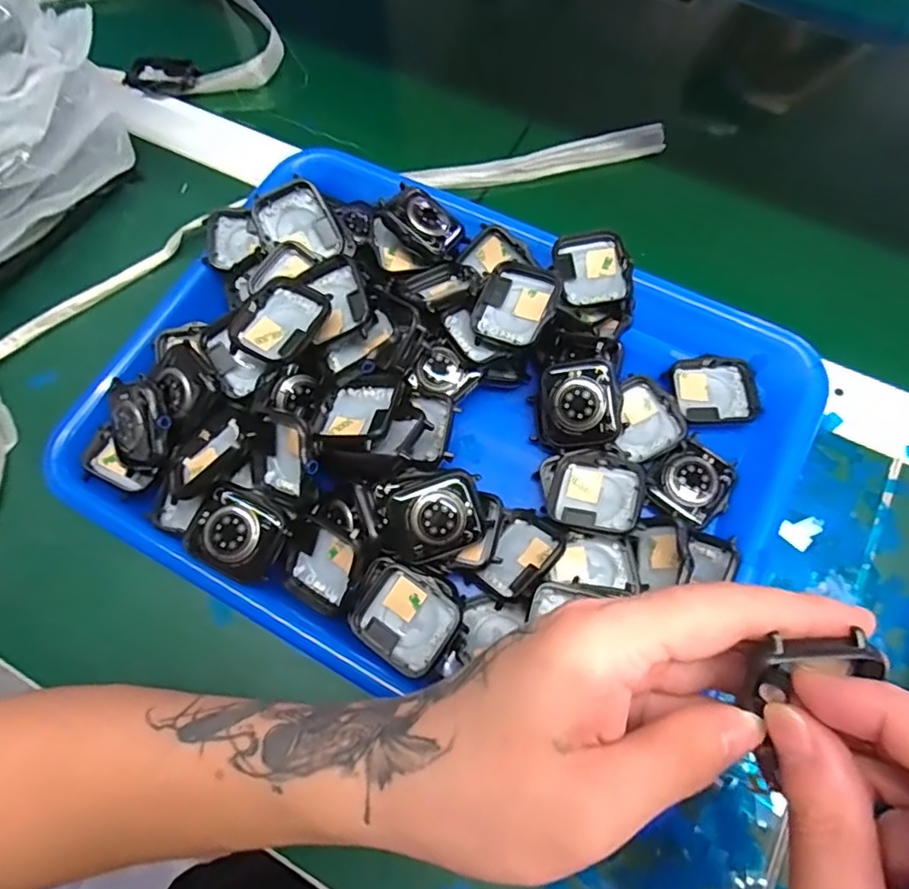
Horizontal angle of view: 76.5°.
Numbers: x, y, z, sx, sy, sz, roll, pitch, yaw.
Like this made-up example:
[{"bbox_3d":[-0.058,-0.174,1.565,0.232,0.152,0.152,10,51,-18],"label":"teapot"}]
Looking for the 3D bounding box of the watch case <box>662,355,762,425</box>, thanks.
[{"bbox_3d":[0.137,-0.029,0.306,0.045,0.007,0.036,1,69,3],"label":"watch case"}]

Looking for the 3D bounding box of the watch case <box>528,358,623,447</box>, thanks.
[{"bbox_3d":[0.061,-0.021,0.288,0.043,0.016,0.042,-1,96,13],"label":"watch case"}]

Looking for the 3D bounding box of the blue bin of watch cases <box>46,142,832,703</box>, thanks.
[{"bbox_3d":[-0.008,-0.015,0.286,0.327,0.052,0.243,25,73,12],"label":"blue bin of watch cases"}]

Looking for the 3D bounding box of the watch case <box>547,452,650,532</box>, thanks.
[{"bbox_3d":[0.070,0.023,0.281,0.042,0.009,0.042,8,67,23],"label":"watch case"}]

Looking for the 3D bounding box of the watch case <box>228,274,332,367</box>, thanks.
[{"bbox_3d":[-0.082,-0.059,0.276,0.037,0.010,0.045,30,74,13],"label":"watch case"}]

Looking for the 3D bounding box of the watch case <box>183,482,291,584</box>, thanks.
[{"bbox_3d":[-0.098,0.040,0.261,0.041,0.013,0.037,25,72,11],"label":"watch case"}]

